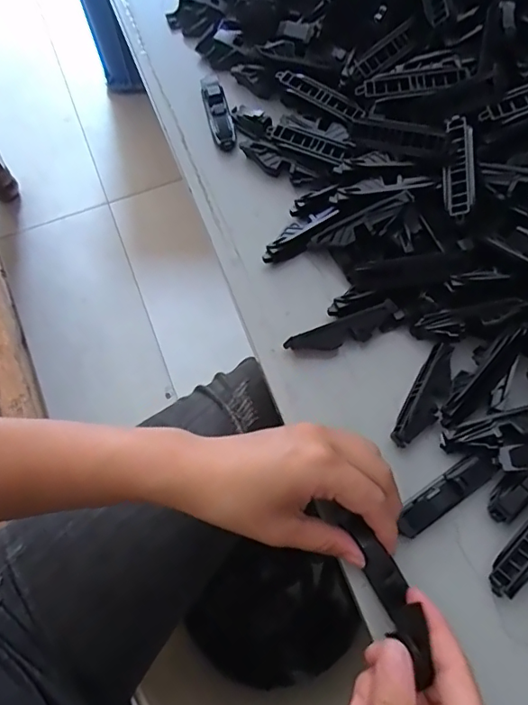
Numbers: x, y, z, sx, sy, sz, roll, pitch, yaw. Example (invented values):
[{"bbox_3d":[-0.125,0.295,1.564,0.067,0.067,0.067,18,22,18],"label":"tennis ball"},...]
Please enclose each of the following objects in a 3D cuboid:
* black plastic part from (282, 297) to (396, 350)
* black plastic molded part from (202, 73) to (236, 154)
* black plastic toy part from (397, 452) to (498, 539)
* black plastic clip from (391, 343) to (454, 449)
[{"bbox_3d":[0.056,-0.014,0.357,0.080,0.016,0.018,-20,71,-7],"label":"black plastic part"},{"bbox_3d":[-0.038,-0.200,0.421,0.018,0.015,0.069,-14,70,-5],"label":"black plastic molded part"},{"bbox_3d":[0.115,0.089,0.321,0.070,0.017,0.020,-33,73,-11],"label":"black plastic toy part"},{"bbox_3d":[0.109,0.029,0.340,0.023,0.014,0.074,29,72,11],"label":"black plastic clip"}]

